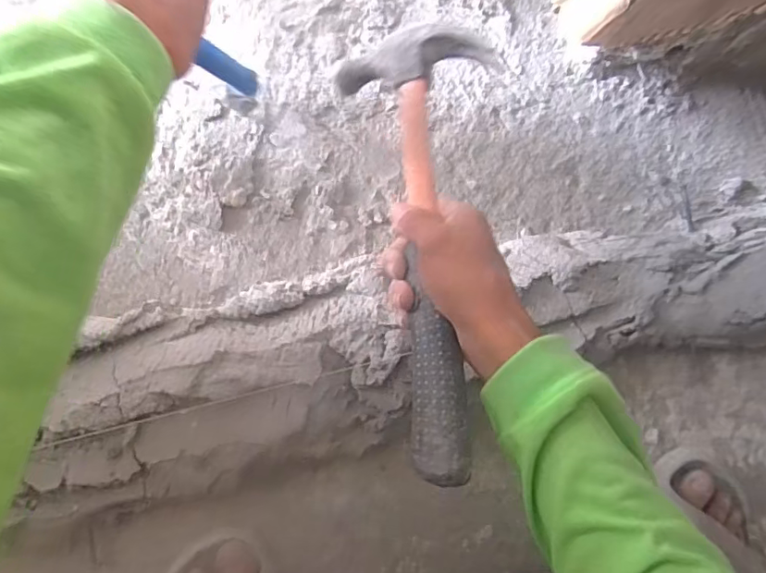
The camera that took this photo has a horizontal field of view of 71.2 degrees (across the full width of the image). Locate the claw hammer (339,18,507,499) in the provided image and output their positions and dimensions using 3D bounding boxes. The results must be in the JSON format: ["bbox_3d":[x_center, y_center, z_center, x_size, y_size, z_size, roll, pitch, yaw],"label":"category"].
[{"bbox_3d":[0.025,-0.045,0.375,0.105,0.033,0.329,-11,68,21],"label":"claw hammer"}]

